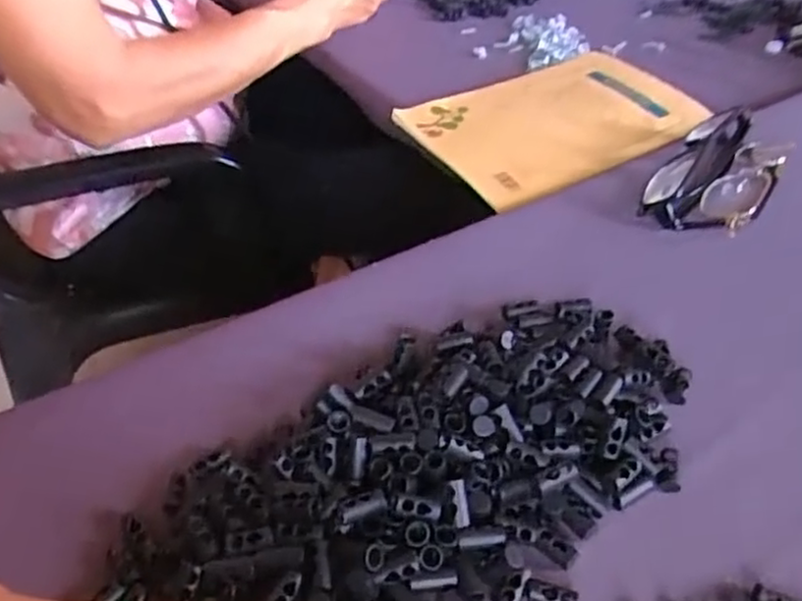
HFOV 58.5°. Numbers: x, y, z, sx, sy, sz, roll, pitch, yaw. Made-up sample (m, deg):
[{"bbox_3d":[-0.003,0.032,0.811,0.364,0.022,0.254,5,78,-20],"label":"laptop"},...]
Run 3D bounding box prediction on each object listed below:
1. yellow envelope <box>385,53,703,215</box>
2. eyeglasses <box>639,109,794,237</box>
[{"bbox_3d":[0.125,-0.138,0.547,0.221,0.017,0.148,-26,49,-23],"label":"yellow envelope"},{"bbox_3d":[0.210,-0.086,0.467,0.063,0.029,0.130,27,51,26],"label":"eyeglasses"}]

